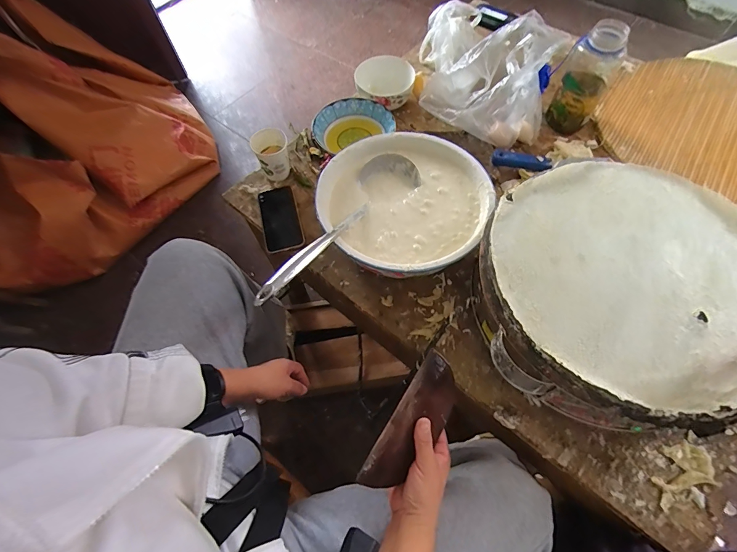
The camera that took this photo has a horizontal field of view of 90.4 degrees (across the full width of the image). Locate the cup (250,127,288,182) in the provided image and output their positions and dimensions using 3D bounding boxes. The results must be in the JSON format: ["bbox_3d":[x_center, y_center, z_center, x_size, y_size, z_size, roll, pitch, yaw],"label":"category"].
[{"bbox_3d":[-0.195,-0.249,0.751,0.067,0.078,0.074,-21,63,-9],"label":"cup"}]

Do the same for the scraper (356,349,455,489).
[{"bbox_3d":[0.059,0.184,0.452,0.074,0.009,0.172,38,78,-18],"label":"scraper"}]

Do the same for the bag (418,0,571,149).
[{"bbox_3d":[0.249,-0.483,0.795,0.256,0.149,0.397,4,62,4],"label":"bag"}]

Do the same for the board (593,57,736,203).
[{"bbox_3d":[0.745,-0.328,0.785,0.426,0.013,0.404,32,67,17],"label":"board"}]

